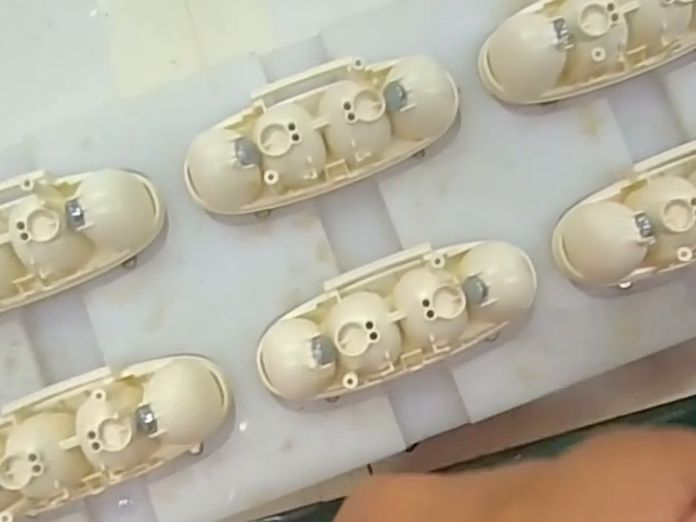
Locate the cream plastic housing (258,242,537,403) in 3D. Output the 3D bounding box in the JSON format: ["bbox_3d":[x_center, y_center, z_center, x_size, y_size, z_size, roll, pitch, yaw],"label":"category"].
[{"bbox_3d":[0.011,0.012,0.143,0.061,0.015,0.024,-18,85,1],"label":"cream plastic housing"}]

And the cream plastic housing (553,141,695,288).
[{"bbox_3d":[0.076,-0.013,0.144,0.059,0.014,0.023,-22,85,0],"label":"cream plastic housing"}]

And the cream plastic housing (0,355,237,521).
[{"bbox_3d":[-0.056,0.038,0.140,0.059,0.018,0.024,-19,85,1],"label":"cream plastic housing"}]

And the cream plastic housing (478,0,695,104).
[{"bbox_3d":[0.061,-0.055,0.147,0.060,0.015,0.025,-21,85,0],"label":"cream plastic housing"}]

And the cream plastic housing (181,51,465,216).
[{"bbox_3d":[-0.005,-0.030,0.145,0.063,0.018,0.023,-21,85,0],"label":"cream plastic housing"}]

